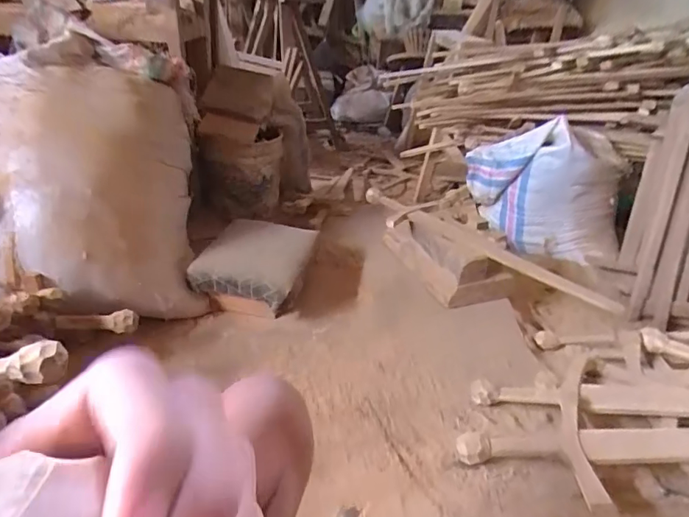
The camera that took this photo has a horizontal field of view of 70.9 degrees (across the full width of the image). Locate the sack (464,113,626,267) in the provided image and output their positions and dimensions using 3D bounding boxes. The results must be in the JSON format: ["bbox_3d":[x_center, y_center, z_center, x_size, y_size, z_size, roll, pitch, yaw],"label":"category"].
[{"bbox_3d":[0.746,-0.242,1.834,0.575,0.479,0.178,12,29,20],"label":"sack"}]

